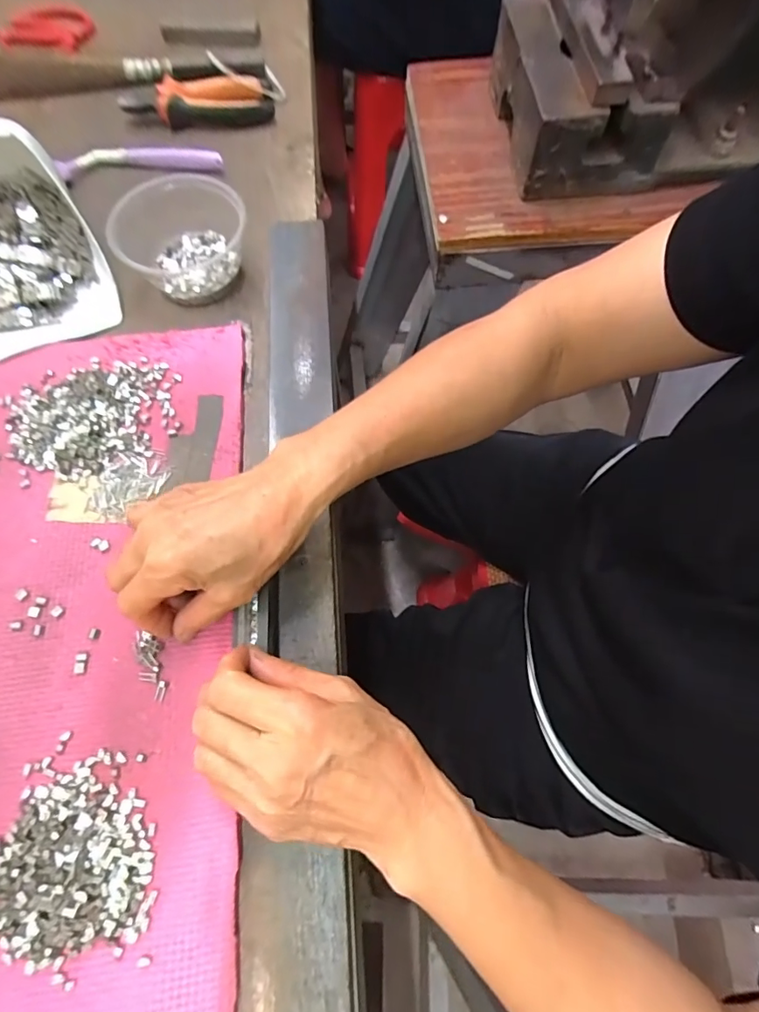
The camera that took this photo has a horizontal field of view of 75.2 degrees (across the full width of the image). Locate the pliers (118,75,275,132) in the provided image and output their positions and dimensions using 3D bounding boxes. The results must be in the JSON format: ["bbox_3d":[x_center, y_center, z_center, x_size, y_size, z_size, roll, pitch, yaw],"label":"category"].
[{"bbox_3d":[-0.188,-0.419,0.510,0.146,0.029,0.041,-7,69,-5],"label":"pliers"}]

